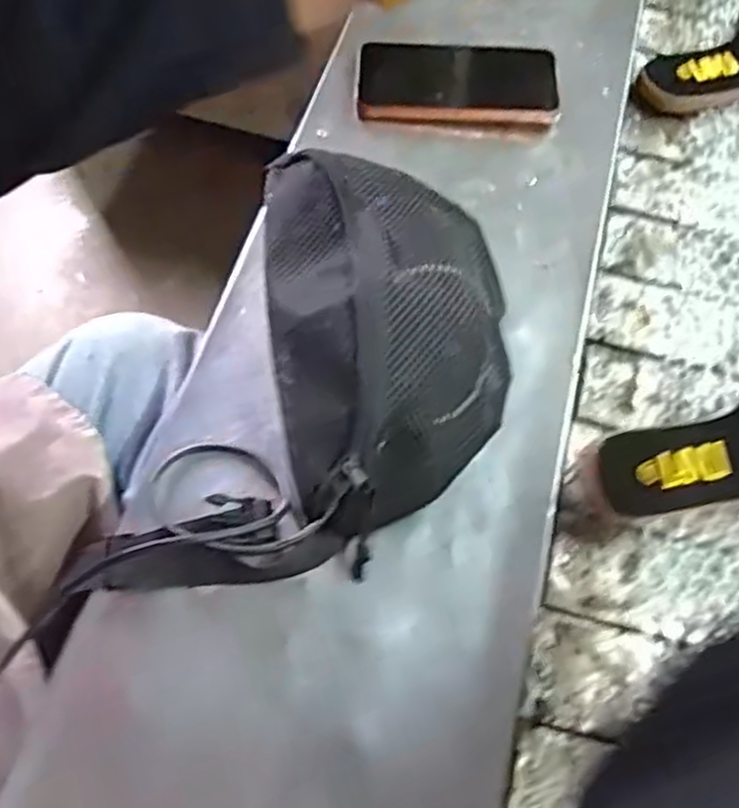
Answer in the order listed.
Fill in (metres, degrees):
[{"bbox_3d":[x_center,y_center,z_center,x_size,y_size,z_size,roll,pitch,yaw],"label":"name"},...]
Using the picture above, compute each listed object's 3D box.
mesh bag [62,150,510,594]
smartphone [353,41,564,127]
[{"bbox_3d":[-0.018,-0.020,0.460,0.198,0.075,0.324,16,65,7],"label":"mesh bag"},{"bbox_3d":[0.071,-0.263,0.621,0.159,0.015,0.081,1,64,0],"label":"smartphone"}]

